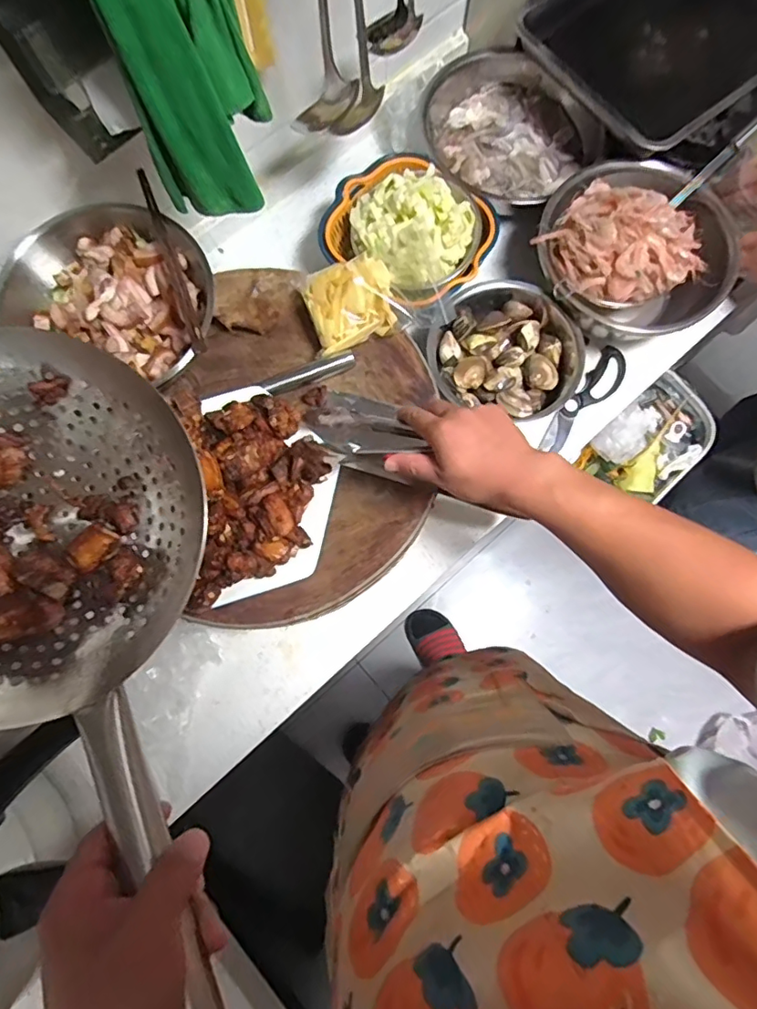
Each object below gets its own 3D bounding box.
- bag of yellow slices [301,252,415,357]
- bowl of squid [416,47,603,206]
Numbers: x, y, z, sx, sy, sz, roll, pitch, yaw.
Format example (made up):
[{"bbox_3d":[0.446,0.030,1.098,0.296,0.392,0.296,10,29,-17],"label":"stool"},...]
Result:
[{"bbox_3d":[-0.032,-0.255,0.678,0.117,0.055,0.109,-22,79,-5],"label":"bag of yellow slices"},{"bbox_3d":[0.190,-0.547,0.788,0.260,0.072,0.249,0,78,0],"label":"bowl of squid"}]

